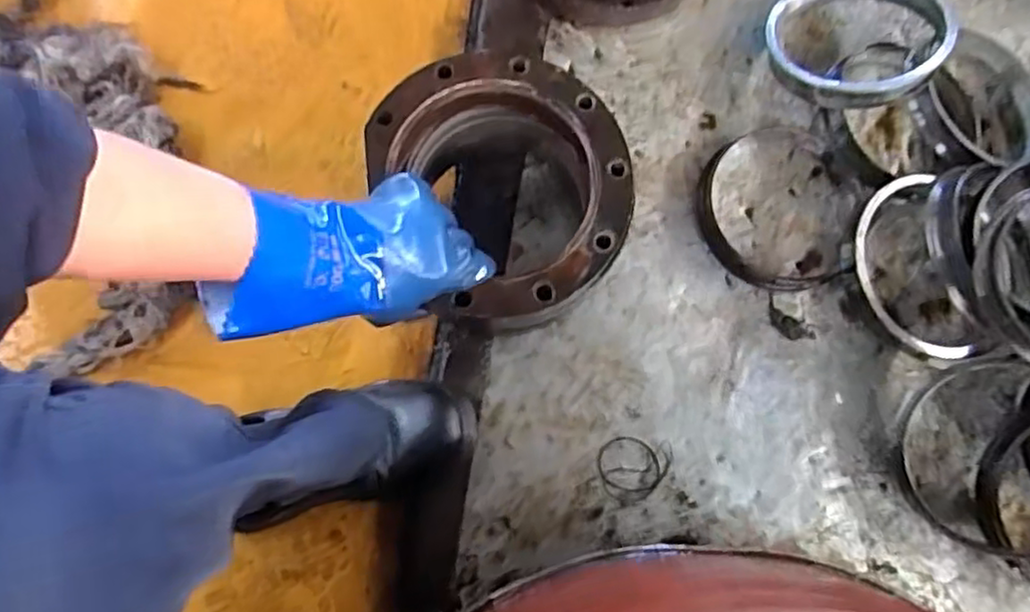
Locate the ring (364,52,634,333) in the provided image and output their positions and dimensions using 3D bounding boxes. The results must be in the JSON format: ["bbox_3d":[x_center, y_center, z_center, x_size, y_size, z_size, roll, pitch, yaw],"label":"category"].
[{"bbox_3d":[-0.012,-0.087,0.625,0.208,0.144,0.211,0,78,0],"label":"ring"}]

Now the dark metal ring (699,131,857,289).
[{"bbox_3d":[0.273,-0.103,0.715,0.165,0.035,0.176,0,78,0],"label":"dark metal ring"}]

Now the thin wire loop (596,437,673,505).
[{"bbox_3d":[0.112,0.155,0.659,0.068,0.004,0.061,5,79,1],"label":"thin wire loop"}]

